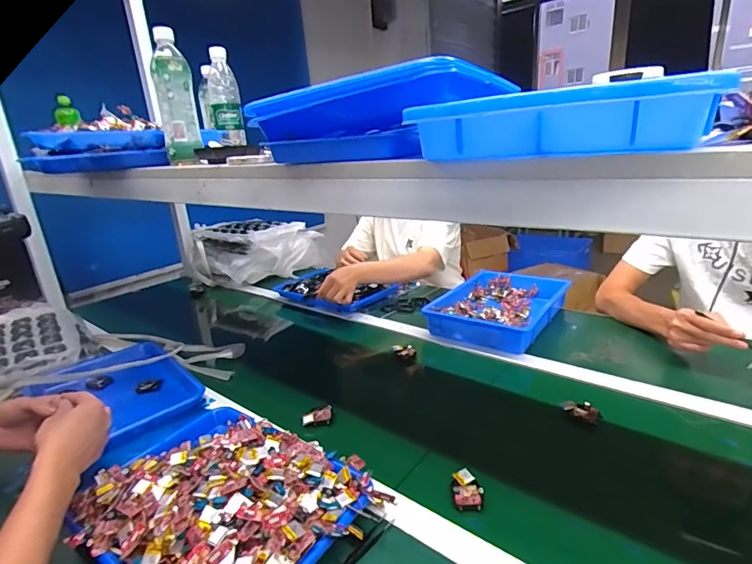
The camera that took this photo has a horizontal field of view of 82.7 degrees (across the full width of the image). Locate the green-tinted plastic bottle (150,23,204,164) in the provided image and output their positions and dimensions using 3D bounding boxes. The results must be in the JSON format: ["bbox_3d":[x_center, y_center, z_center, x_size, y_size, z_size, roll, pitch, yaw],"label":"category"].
[{"bbox_3d":[-0.345,-0.313,0.733,0.064,0.200,0.076,-13,21,-22],"label":"green-tinted plastic bottle"}]

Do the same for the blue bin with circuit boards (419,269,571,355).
[{"bbox_3d":[0.309,0.056,1.055,0.253,0.060,0.346,8,23,33],"label":"blue bin with circuit boards"}]

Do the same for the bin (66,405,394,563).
[{"bbox_3d":[-0.198,0.267,0.533,0.345,0.074,0.258,8,23,33],"label":"bin"}]

